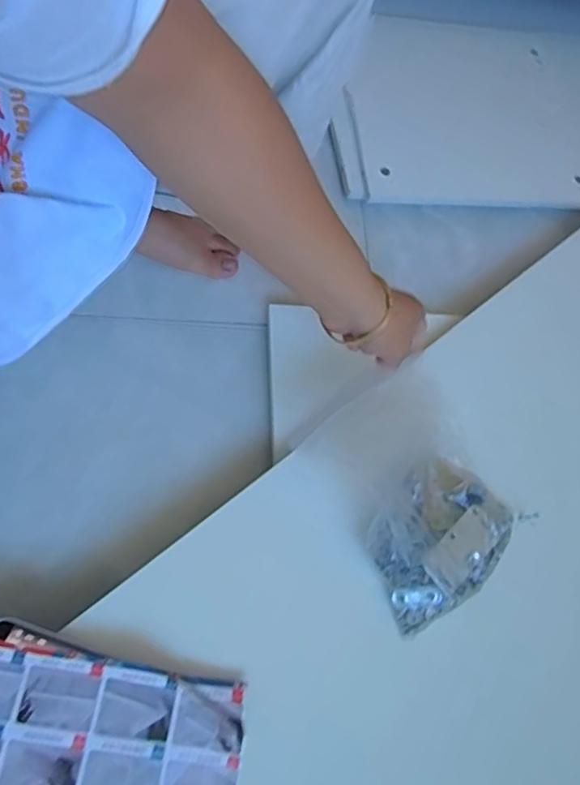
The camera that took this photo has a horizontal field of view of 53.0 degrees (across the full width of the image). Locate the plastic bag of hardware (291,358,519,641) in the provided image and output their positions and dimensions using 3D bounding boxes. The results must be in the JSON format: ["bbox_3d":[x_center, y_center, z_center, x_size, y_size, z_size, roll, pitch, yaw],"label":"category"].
[{"bbox_3d":[0.106,0.085,0.507,0.142,0.098,0.180,-26,55,-13],"label":"plastic bag of hardware"}]

